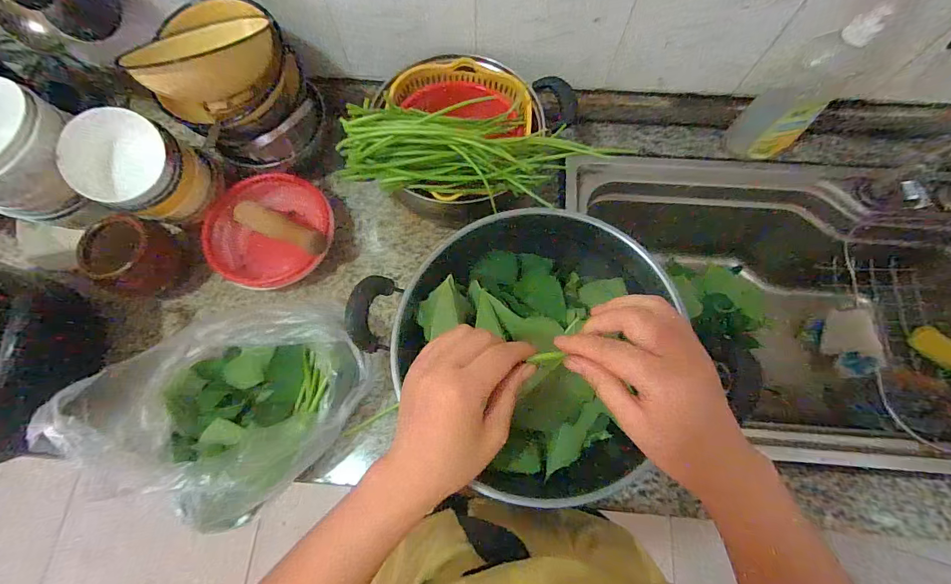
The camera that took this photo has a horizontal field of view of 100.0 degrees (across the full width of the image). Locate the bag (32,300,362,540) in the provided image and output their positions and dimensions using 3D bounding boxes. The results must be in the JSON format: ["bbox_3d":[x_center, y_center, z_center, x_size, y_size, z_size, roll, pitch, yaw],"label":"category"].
[{"bbox_3d":[-0.290,0.121,0.480,0.306,0.136,0.240,-39,76,-10],"label":"bag"}]

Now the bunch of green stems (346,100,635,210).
[{"bbox_3d":[-0.008,-0.174,0.489,0.298,0.076,0.118,5,73,3],"label":"bunch of green stems"}]

